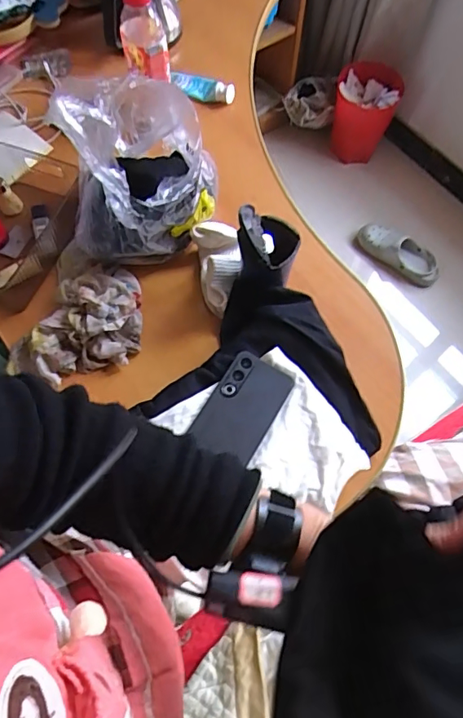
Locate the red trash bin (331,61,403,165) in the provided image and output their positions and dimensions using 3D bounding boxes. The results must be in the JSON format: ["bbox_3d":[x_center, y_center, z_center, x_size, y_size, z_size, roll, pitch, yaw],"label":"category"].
[{"bbox_3d":[0.441,-0.821,1.681,0.196,0.248,0.175,10,67,3],"label":"red trash bin"}]

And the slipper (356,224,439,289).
[{"bbox_3d":[0.537,-0.339,1.593,0.282,0.081,0.112,39,72,14],"label":"slipper"}]

